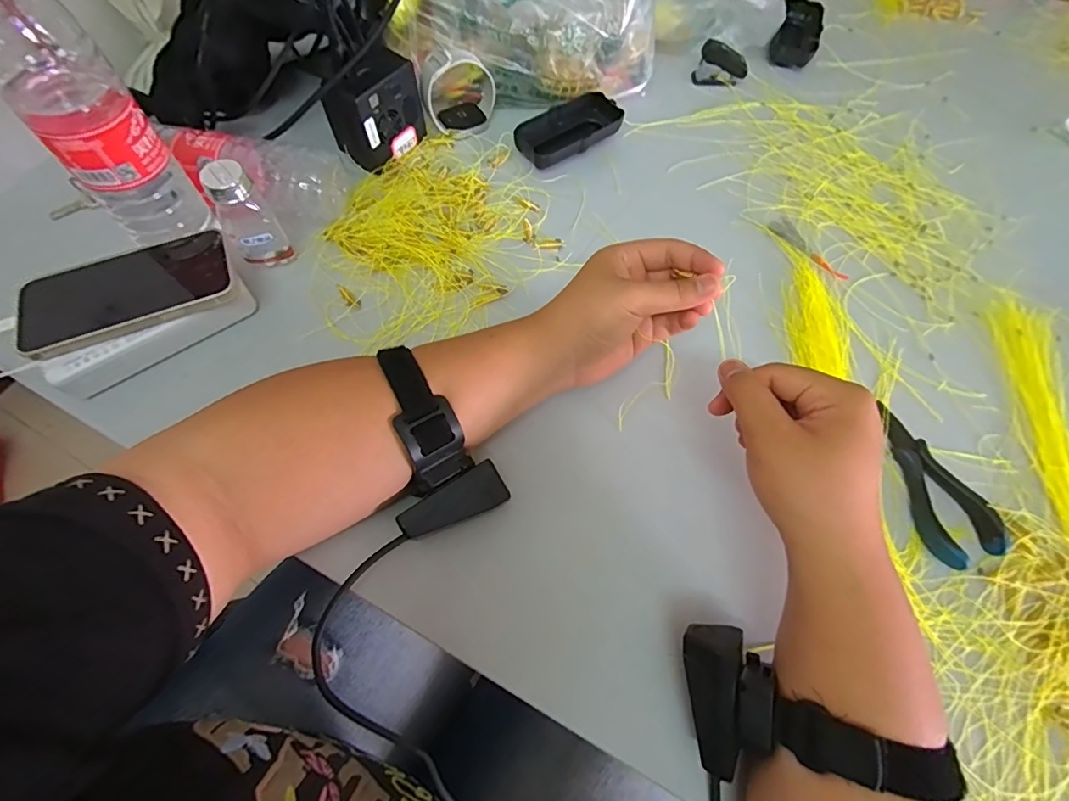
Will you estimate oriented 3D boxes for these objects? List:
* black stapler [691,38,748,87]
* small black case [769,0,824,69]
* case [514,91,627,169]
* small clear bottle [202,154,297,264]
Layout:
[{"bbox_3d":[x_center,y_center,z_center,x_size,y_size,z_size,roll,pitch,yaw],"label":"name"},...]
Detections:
[{"bbox_3d":[0.209,-0.373,0.534,0.056,0.032,0.021,14,66,5],"label":"black stapler"},{"bbox_3d":[0.312,-0.436,0.571,0.050,0.023,0.104,21,67,8],"label":"small black case"},{"bbox_3d":[0.034,-0.271,0.485,0.113,0.020,0.055,-36,72,-16],"label":"case"},{"bbox_3d":[-0.229,-0.144,0.383,0.037,0.078,0.036,-36,72,-16],"label":"small clear bottle"}]

